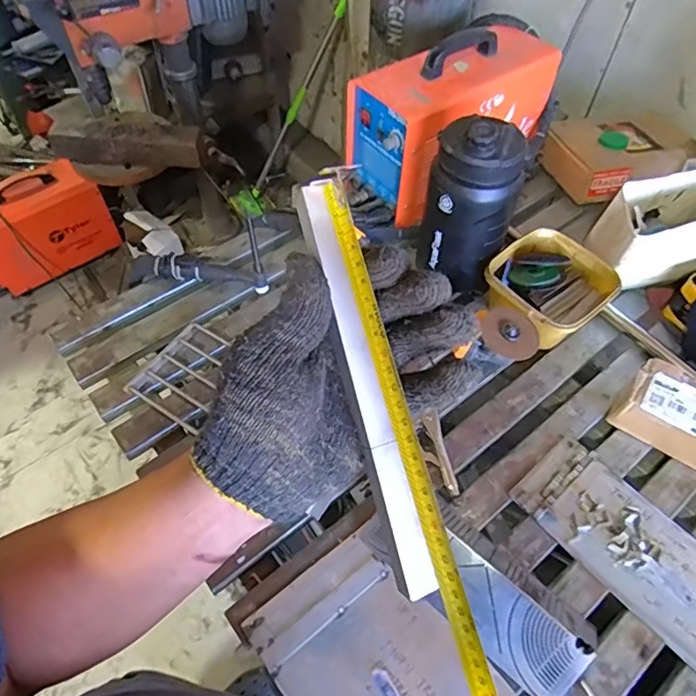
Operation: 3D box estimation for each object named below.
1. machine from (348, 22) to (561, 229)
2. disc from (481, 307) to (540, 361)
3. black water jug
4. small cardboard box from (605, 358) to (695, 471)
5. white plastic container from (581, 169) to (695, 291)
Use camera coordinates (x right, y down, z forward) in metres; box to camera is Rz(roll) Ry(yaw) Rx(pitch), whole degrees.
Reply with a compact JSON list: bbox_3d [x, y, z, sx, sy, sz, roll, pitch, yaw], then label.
[{"bbox_3d":[0.190,-0.430,0.992,0.358,0.236,0.166,-27,60,-20],"label":"machine"},{"bbox_3d":[0.241,-0.021,0.798,0.083,0.012,0.070,25,88,12],"label":"disc"},{"bbox_3d":[0.189,-0.222,0.847,0.130,0.287,0.106,14,55,8],"label":"black water jug"},{"bbox_3d":[0.482,0.102,0.777,0.172,0.078,0.104,33,60,20],"label":"small cardboard box"},{"bbox_3d":[0.535,-0.197,0.878,0.243,0.147,0.112,-14,56,-11],"label":"white plastic container"}]

